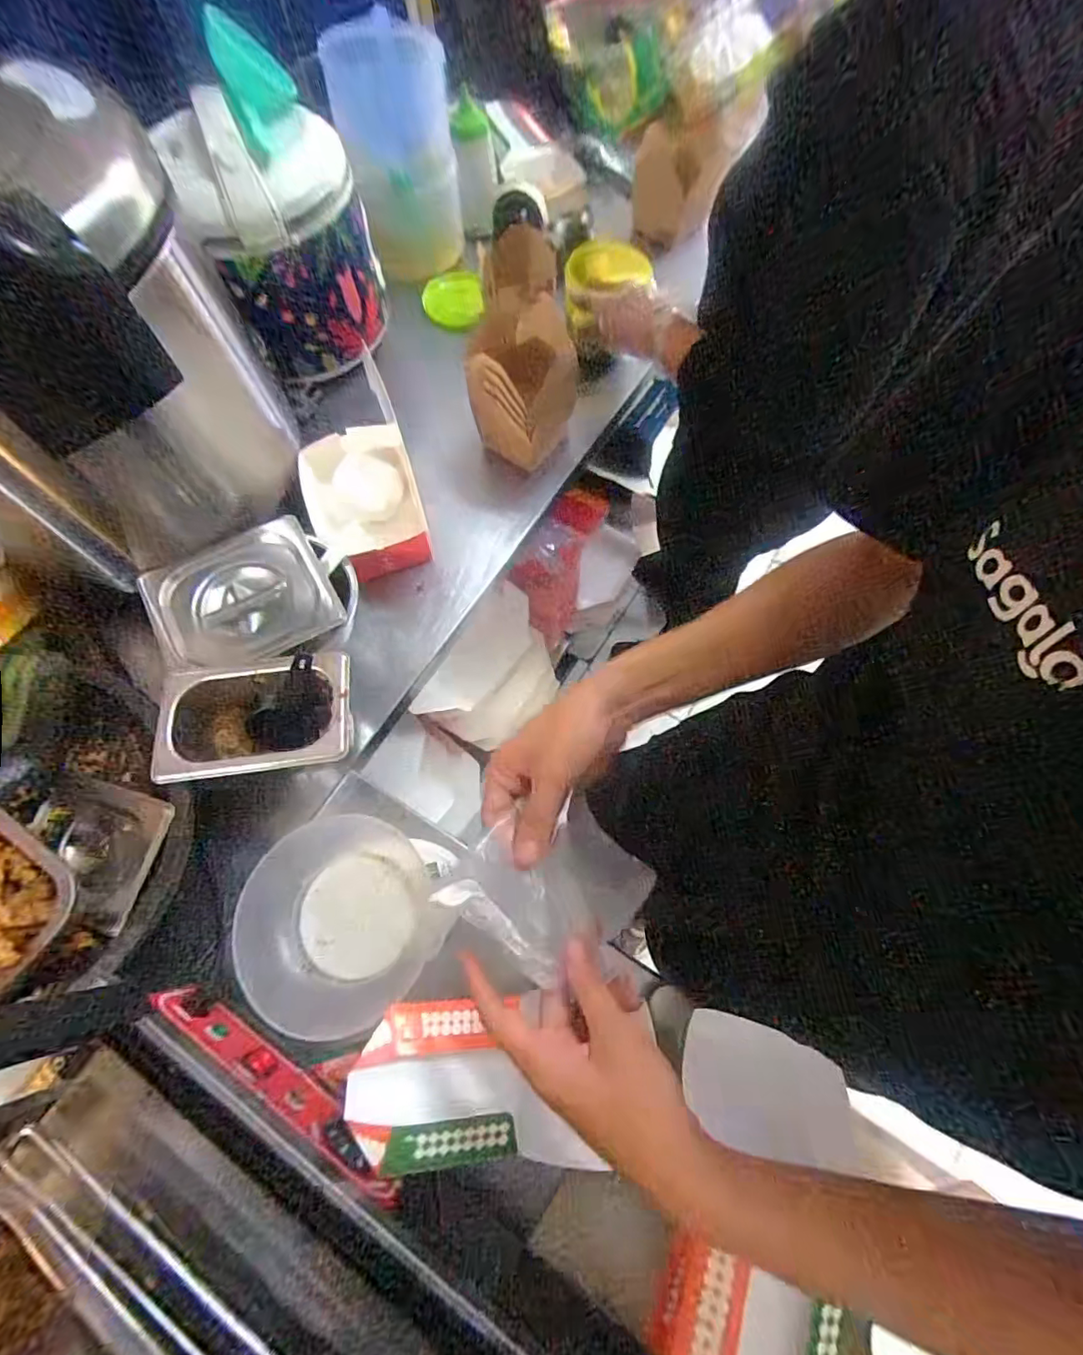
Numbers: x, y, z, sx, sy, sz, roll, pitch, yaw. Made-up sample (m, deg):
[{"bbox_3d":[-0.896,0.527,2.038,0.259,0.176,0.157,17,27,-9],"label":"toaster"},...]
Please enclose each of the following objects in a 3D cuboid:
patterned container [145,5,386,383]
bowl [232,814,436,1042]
[{"bbox_3d":[-0.306,-0.548,0.654,0.179,0.264,0.198,-18,68,-6],"label":"patterned container"},{"bbox_3d":[-0.178,0.215,0.484,0.164,0.042,0.170,-1,68,1],"label":"bowl"}]

